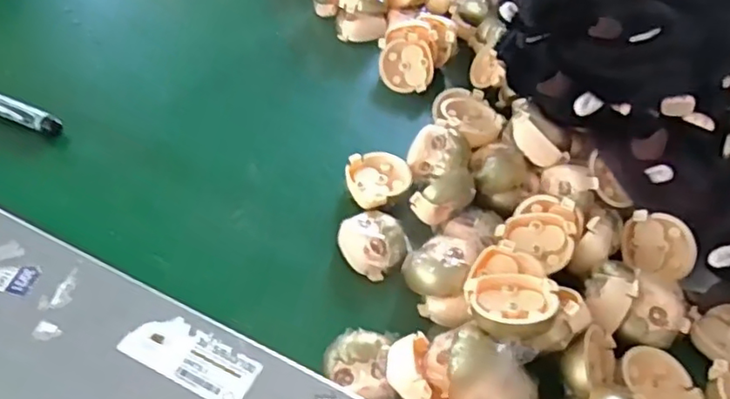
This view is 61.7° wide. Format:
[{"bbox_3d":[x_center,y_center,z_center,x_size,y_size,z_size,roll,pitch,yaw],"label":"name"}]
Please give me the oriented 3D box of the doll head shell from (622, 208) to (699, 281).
[{"bbox_3d":[0.207,0.032,0.429,0.049,0.045,0.022,38,29,24],"label":"doll head shell"}]

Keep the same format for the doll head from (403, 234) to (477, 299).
[{"bbox_3d":[0.050,0.046,0.413,0.041,0.033,0.041,2,50,-3],"label":"doll head"}]

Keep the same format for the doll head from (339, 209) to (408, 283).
[{"bbox_3d":[0.005,0.031,0.431,0.041,0.023,0.047,-26,57,-24],"label":"doll head"}]

